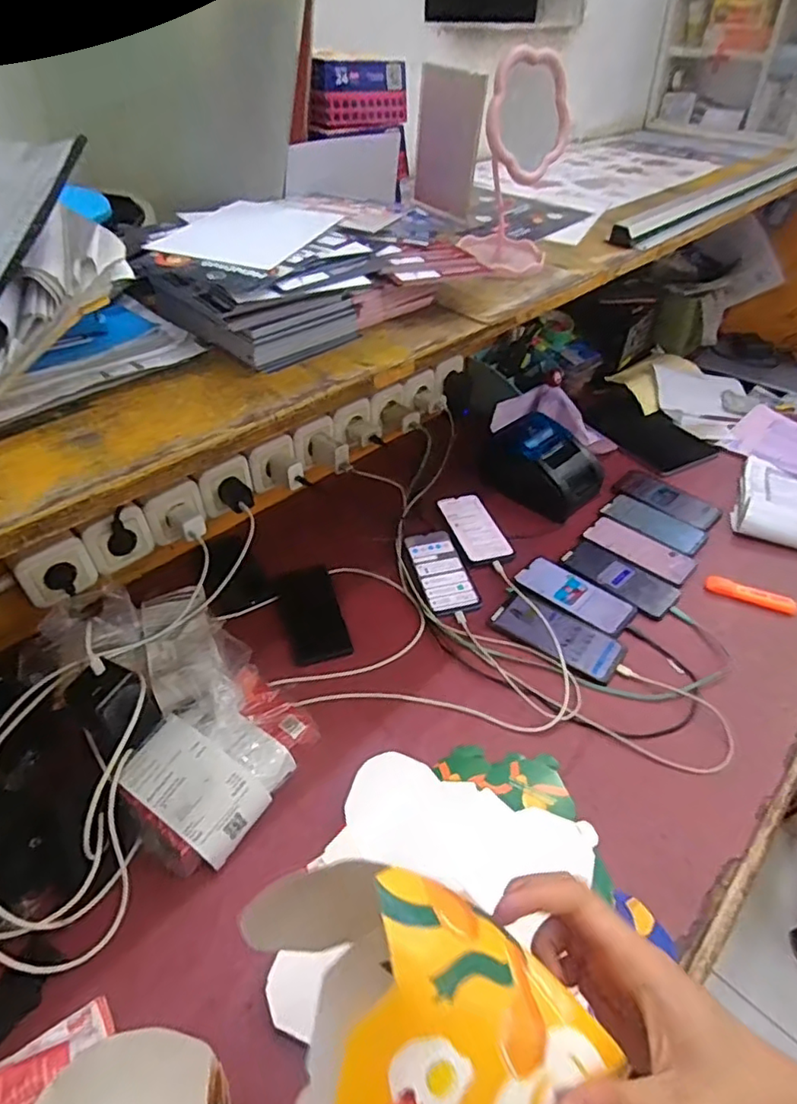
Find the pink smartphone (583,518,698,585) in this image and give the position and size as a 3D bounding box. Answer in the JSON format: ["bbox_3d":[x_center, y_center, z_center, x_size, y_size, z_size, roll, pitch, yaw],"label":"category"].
[{"bbox_3d":[0.381,-0.006,0.949,0.165,0.008,0.079,32,51,30],"label":"pink smartphone"}]

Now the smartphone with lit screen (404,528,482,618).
[{"bbox_3d":[0.063,0.026,0.897,0.076,0.012,0.174,-10,43,-11],"label":"smartphone with lit screen"}]

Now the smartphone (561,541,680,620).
[{"bbox_3d":[0.331,0.035,0.899,0.073,0.010,0.165,-30,50,-30],"label":"smartphone"}]

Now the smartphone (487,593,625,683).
[{"bbox_3d":[0.212,0.106,0.794,0.163,0.016,0.086,30,50,29],"label":"smartphone"}]

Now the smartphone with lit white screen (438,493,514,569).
[{"bbox_3d":[0.124,-0.039,0.956,0.076,0.009,0.161,-10,43,-12],"label":"smartphone with lit white screen"}]

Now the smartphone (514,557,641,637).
[{"bbox_3d":[0.253,0.060,0.858,0.072,0.011,0.165,-33,52,-32],"label":"smartphone"}]

